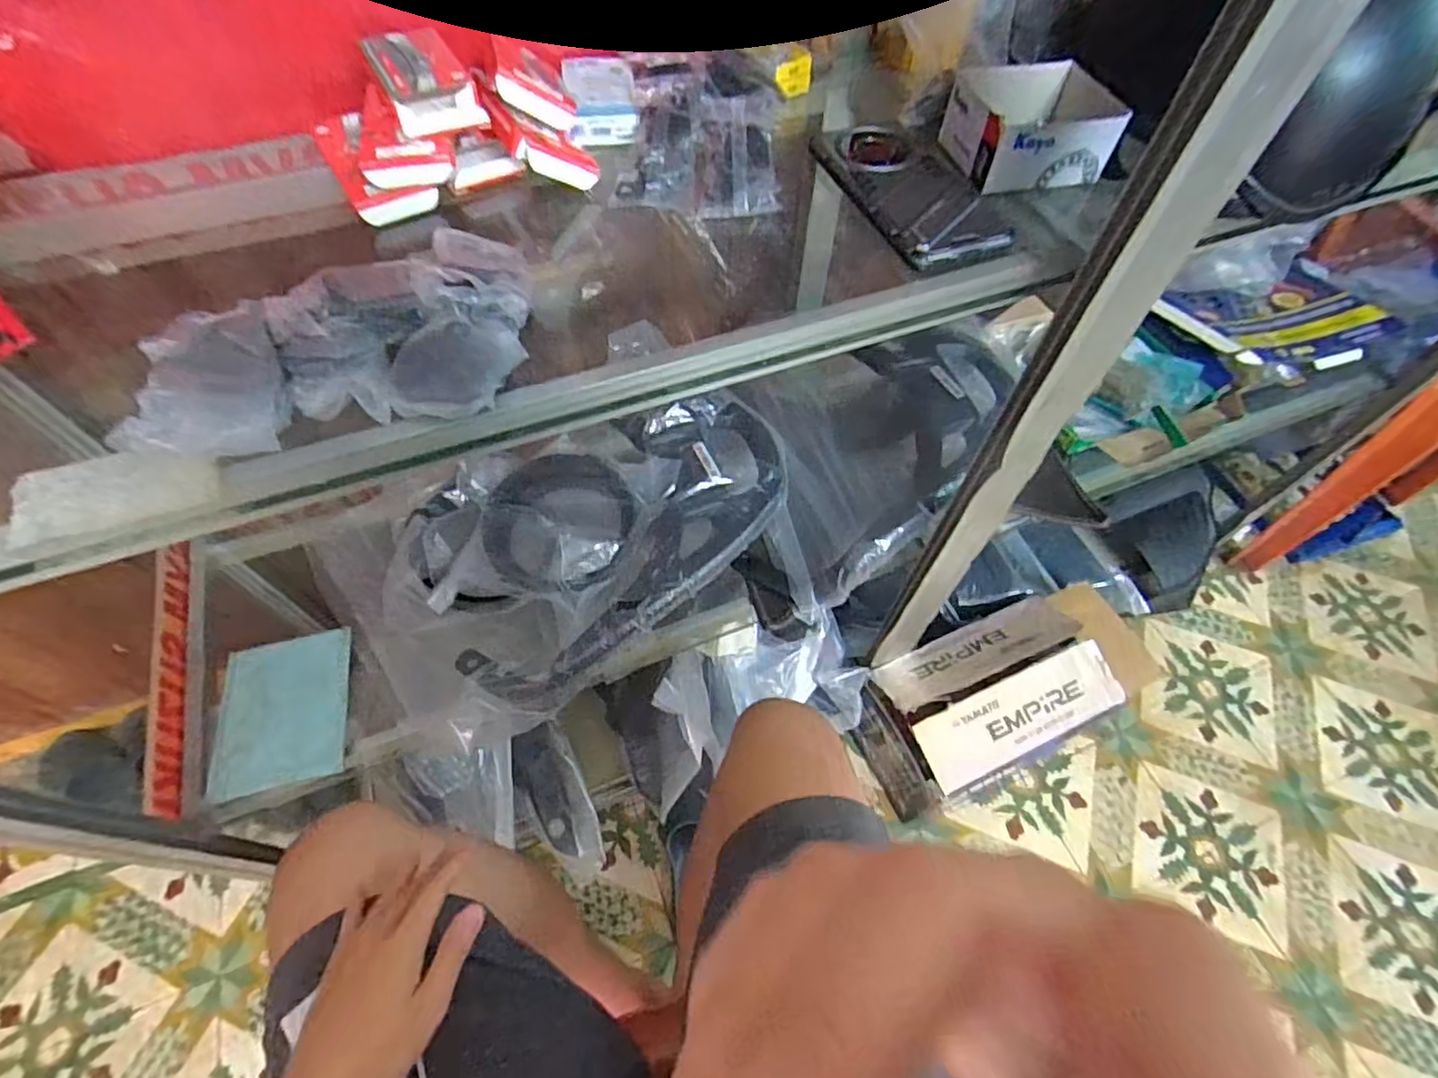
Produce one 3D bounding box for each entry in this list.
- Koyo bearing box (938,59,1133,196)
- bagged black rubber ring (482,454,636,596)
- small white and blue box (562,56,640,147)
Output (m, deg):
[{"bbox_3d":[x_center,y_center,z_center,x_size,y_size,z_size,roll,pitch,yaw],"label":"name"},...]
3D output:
[{"bbox_3d":[0.234,-0.307,0.467,0.115,0.049,0.085,-9,57,-7],"label":"Koyo bearing box"},{"bbox_3d":[-0.167,-0.017,0.659,0.168,0.052,0.149,40,64,23],"label":"bagged black rubber ring"},{"bbox_3d":[-0.094,-0.352,0.502,0.052,0.019,0.105,-8,56,-6],"label":"small white and blue box"}]

